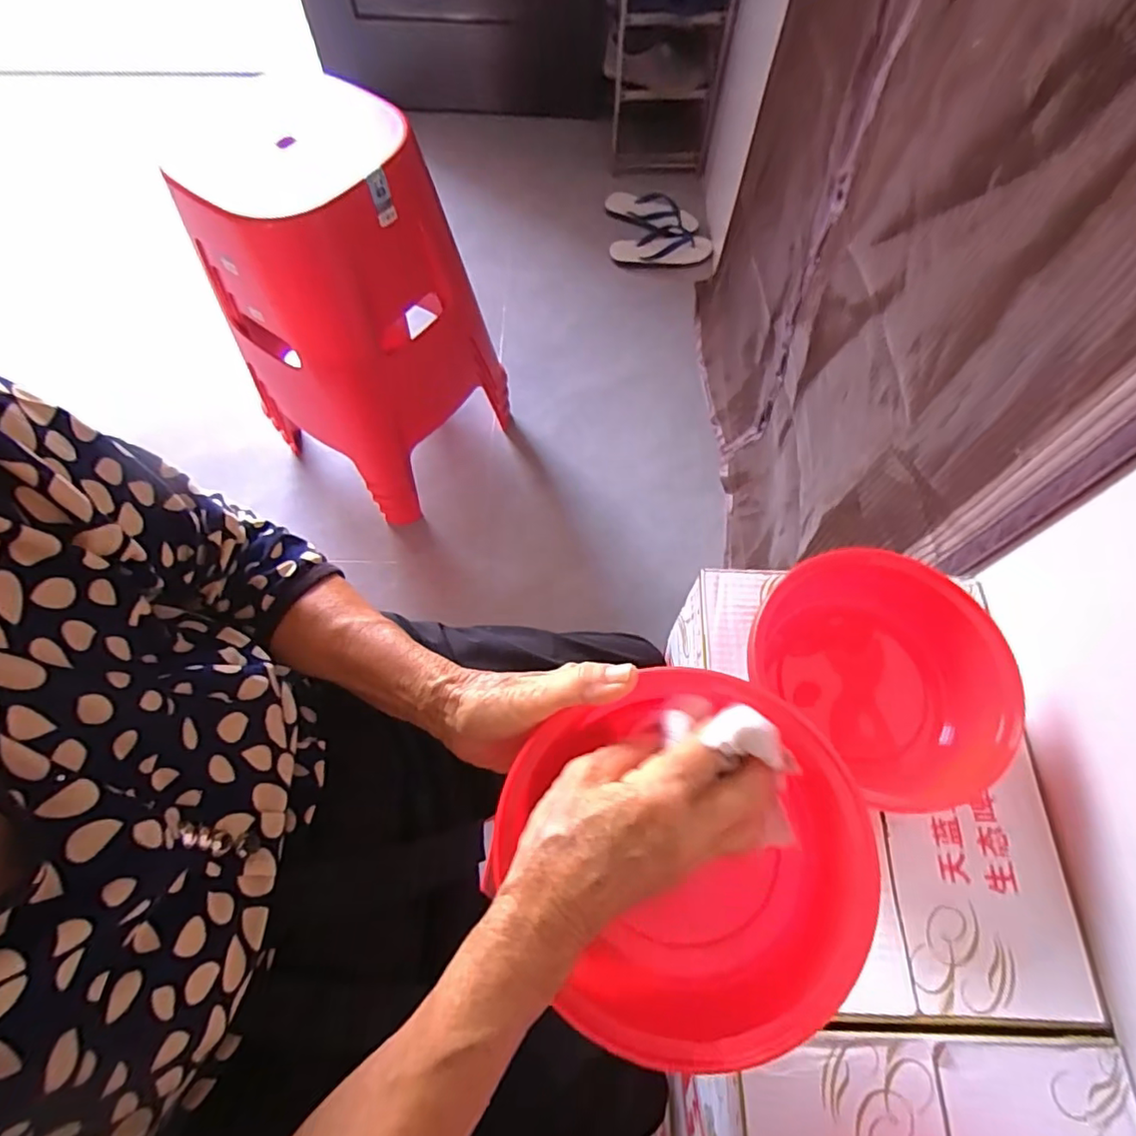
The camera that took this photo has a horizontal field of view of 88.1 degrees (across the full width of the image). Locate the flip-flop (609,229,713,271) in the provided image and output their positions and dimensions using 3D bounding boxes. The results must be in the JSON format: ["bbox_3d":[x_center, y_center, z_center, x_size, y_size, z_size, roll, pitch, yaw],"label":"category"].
[{"bbox_3d":[0.245,-0.844,1.554,0.260,0.040,0.125,0,66,0],"label":"flip-flop"}]

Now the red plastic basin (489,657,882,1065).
[{"bbox_3d":[0.056,0.140,0.294,0.159,0.073,0.161,0,66,0],"label":"red plastic basin"}]

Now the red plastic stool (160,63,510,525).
[{"bbox_3d":[-0.353,-0.403,0.993,0.326,0.549,0.342,33,70,14],"label":"red plastic stool"}]

